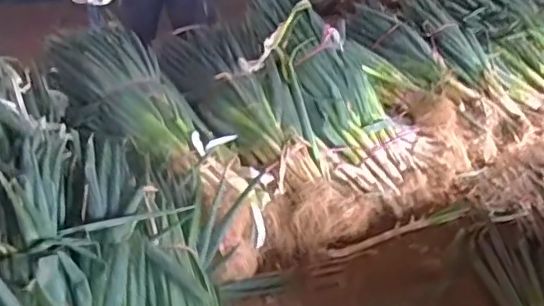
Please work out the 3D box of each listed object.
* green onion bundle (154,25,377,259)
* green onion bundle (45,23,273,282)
[{"bbox_3d":[-0.060,-0.117,1.775,0.295,0.138,0.958,-11,51,-29],"label":"green onion bundle"},{"bbox_3d":[-0.308,-0.082,1.622,0.317,0.134,0.985,-18,54,-40],"label":"green onion bundle"}]

